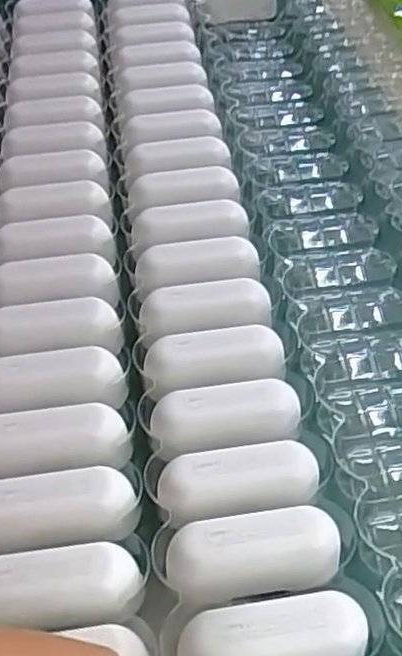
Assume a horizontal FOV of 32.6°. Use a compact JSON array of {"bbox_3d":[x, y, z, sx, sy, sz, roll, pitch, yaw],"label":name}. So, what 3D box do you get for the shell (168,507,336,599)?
[{"bbox_3d":[0.019,0.081,0.248,0.061,0.015,0.024,-7,47,-4],"label":"shell"}]

